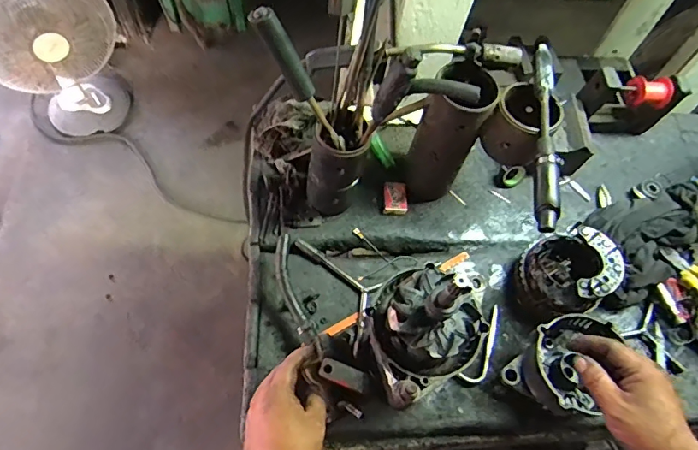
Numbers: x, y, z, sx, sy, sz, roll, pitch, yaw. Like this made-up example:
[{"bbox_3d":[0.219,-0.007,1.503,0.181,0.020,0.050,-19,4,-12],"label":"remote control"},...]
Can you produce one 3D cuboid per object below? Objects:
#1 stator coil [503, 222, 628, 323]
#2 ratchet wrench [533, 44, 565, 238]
[{"bbox_3d":[0.319,0.076,0.724,0.123,0.119,0.118,3,62,-5],"label":"stator coil"},{"bbox_3d":[0.252,-0.120,0.610,0.026,0.036,0.281,11,61,-1],"label":"ratchet wrench"}]

